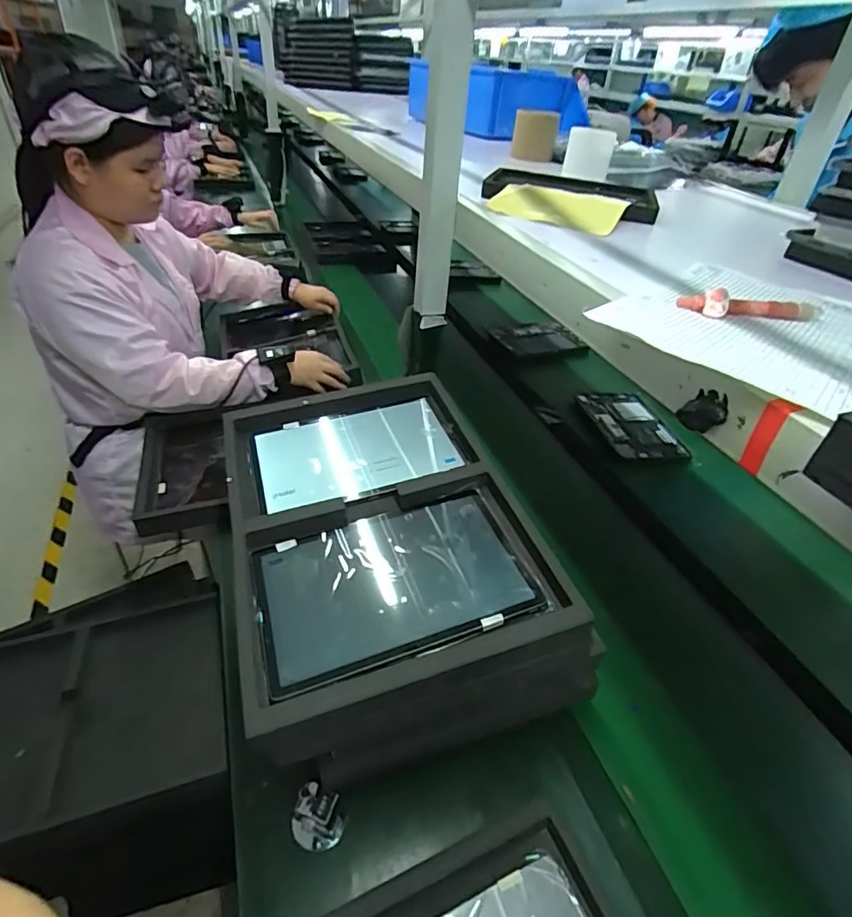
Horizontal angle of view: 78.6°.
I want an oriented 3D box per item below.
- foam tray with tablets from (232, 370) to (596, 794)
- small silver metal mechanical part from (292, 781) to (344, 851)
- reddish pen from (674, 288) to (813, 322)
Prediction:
[{"bbox_3d":[-0.059,0.094,0.607,0.291,0.154,0.424,-9,40,-18],"label":"foam tray with tablets"},{"bbox_3d":[-0.106,0.353,0.509,0.045,0.053,0.038,14,38,11],"label":"small silver metal mechanical part"},{"bbox_3d":[0.287,-0.136,0.459,0.124,0.020,0.020,2,38,-5],"label":"reddish pen"}]

